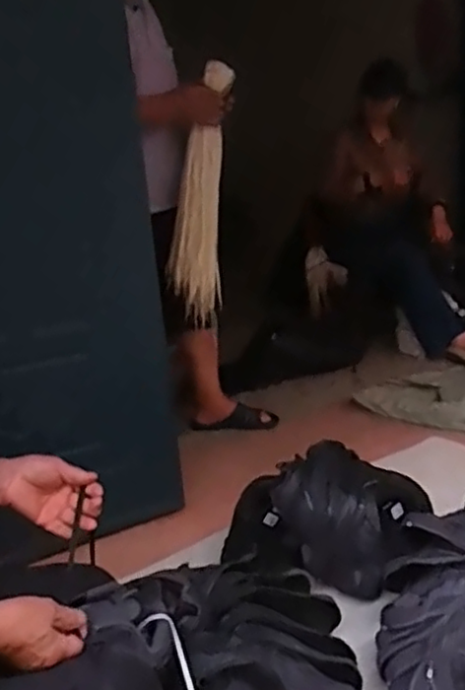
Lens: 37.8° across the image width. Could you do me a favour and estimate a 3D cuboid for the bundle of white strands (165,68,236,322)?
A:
[{"bbox_3d":[-0.093,-0.380,1.876,0.188,0.680,0.083,-15,20,-28],"label":"bundle of white strands"}]

